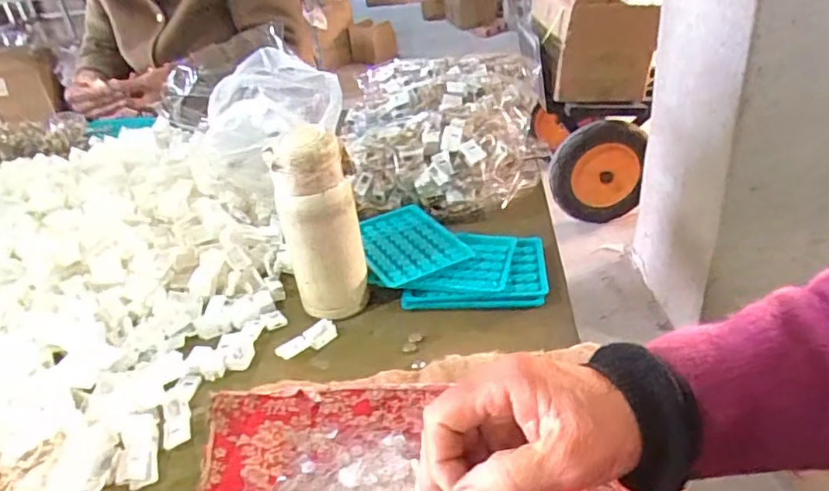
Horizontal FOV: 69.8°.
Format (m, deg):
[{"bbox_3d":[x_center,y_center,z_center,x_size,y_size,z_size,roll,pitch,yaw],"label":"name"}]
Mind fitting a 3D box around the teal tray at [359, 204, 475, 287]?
[{"bbox_3d":[-0.011,-0.004,0.614,0.093,0.009,0.130,-20,37,-21],"label":"teal tray"}]

